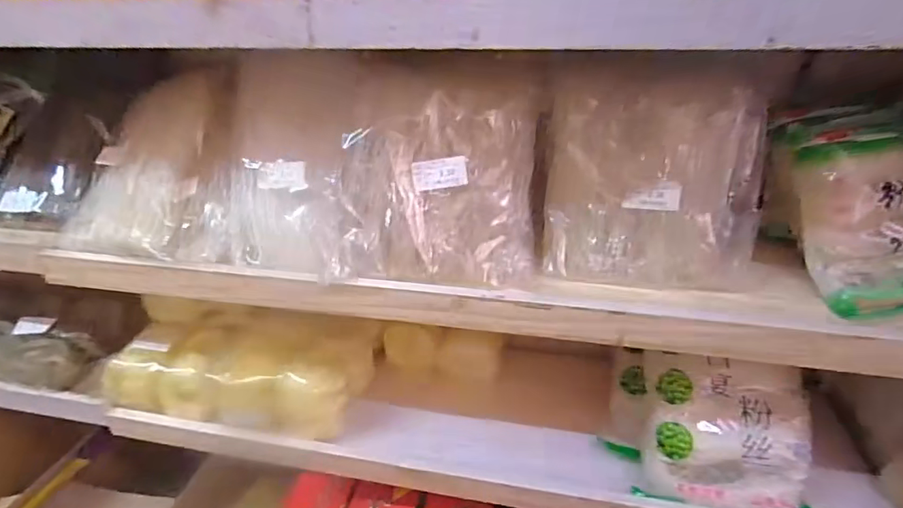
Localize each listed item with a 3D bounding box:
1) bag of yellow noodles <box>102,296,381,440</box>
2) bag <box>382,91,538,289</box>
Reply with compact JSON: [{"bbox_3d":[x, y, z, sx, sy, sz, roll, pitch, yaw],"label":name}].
[{"bbox_3d":[-0.312,0.159,0.791,0.352,0.112,0.191,6,26,12],"label":"bag of yellow noodles"},{"bbox_3d":[0.009,-0.061,0.546,0.159,0.179,0.047,0,25,0],"label":"bag"}]

